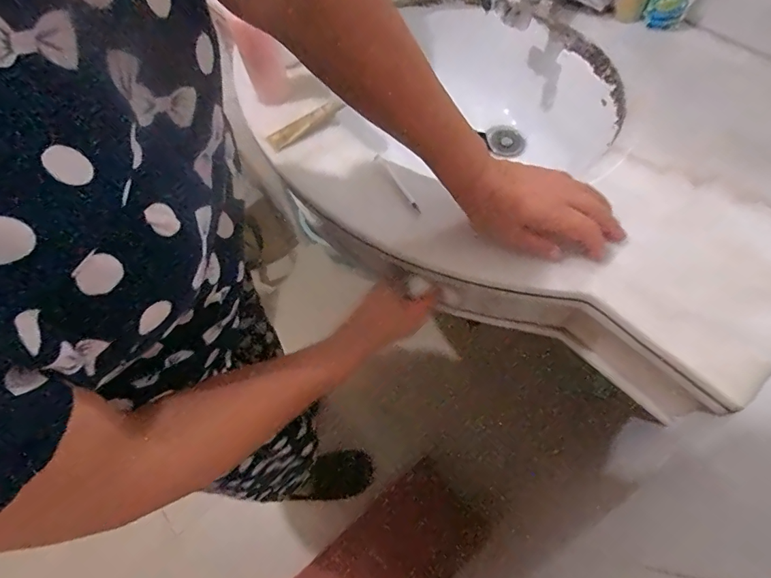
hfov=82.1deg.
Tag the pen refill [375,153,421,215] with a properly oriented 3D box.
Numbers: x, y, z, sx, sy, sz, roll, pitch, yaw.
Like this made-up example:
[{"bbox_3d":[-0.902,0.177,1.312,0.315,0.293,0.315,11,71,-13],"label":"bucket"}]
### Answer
[{"bbox_3d":[0.014,-0.115,0.484,0.008,0.004,0.091,-30,66,-11],"label":"pen refill"}]

